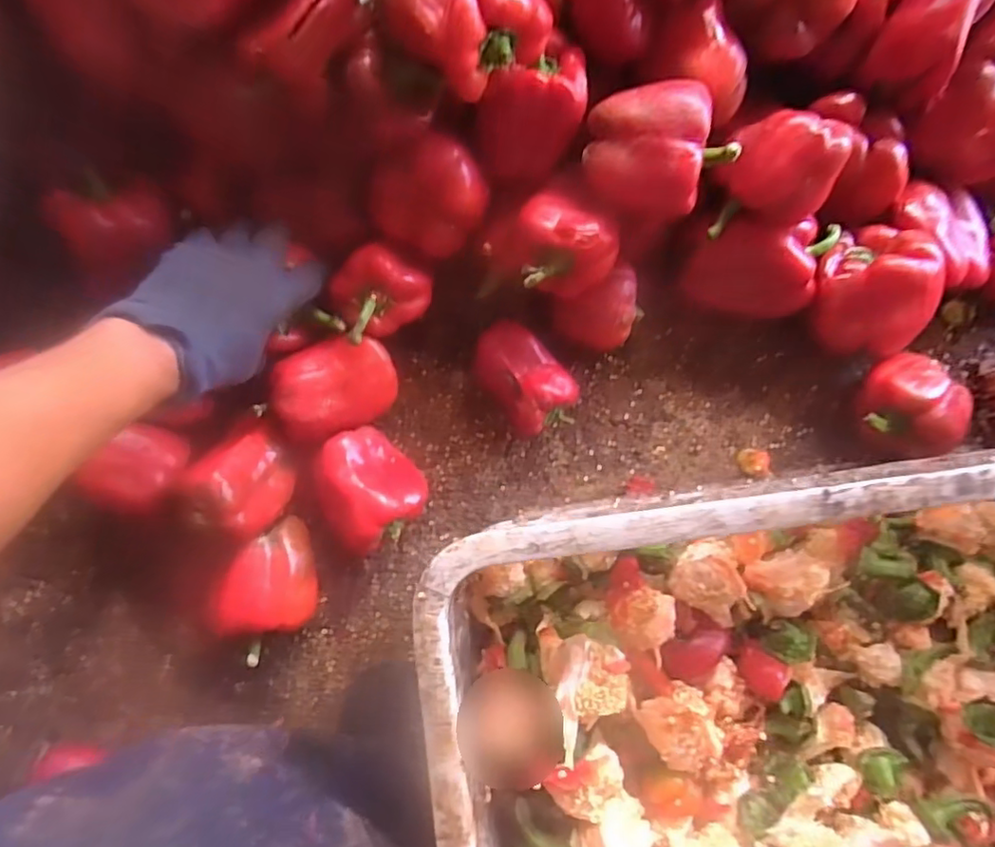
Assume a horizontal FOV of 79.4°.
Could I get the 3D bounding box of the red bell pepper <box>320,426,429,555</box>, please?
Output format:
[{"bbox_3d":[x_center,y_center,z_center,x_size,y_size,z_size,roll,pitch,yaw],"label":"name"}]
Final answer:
[{"bbox_3d":[-0.123,0.059,0.558,0.103,0.073,0.090,44,85,3],"label":"red bell pepper"}]

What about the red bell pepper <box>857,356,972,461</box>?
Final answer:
[{"bbox_3d":[0.366,-0.015,0.538,0.081,0.068,0.081,0,84,-1],"label":"red bell pepper"}]

